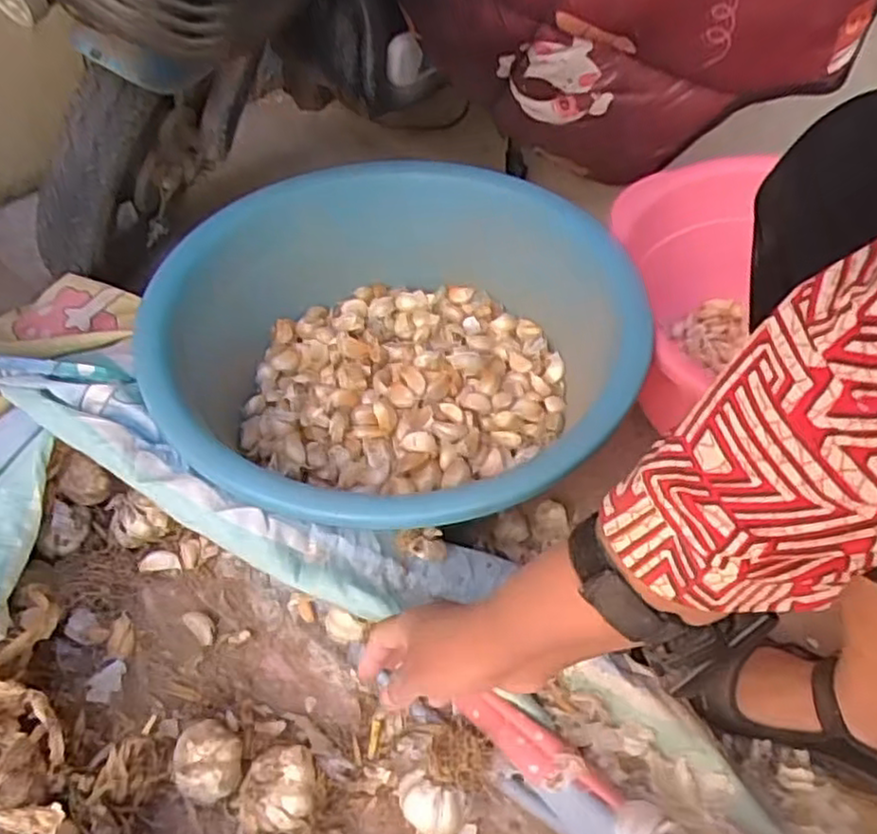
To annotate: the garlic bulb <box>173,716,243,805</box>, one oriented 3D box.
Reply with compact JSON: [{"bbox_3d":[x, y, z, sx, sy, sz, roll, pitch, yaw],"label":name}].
[{"bbox_3d":[-0.166,0.251,0.515,0.049,0.037,0.053,-2,52,-5],"label":"garlic bulb"}]

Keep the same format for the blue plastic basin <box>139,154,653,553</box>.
[{"bbox_3d":[-0.039,-0.064,0.685,0.440,0.144,0.427,2,51,-2],"label":"blue plastic basin"}]

